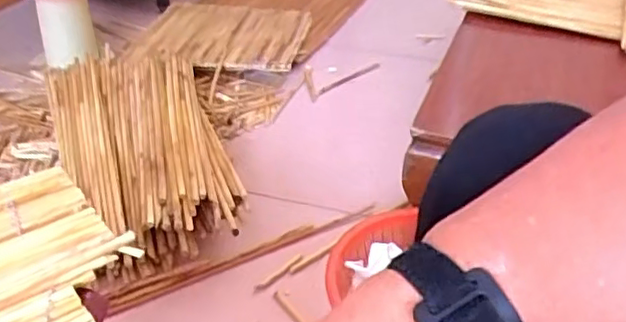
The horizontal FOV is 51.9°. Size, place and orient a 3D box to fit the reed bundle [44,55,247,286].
[{"bbox_3d":[-0.291,-0.030,1.074,0.251,0.100,0.554,-10,36,-18],"label":"reed bundle"}]

